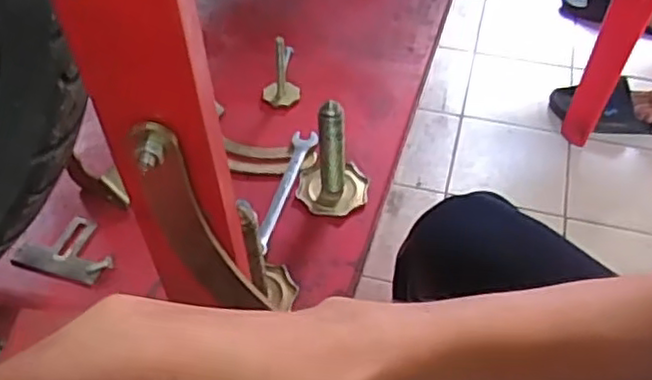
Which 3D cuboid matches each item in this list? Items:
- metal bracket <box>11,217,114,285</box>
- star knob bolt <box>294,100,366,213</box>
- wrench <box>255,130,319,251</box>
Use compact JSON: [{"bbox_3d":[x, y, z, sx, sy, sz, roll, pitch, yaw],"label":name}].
[{"bbox_3d":[-0.189,0.042,0.503,0.074,0.013,0.051,14,51,11],"label":"metal bracket"},{"bbox_3d":[0.006,-0.028,0.501,0.055,0.083,0.050,4,50,3],"label":"star knob bolt"},{"bbox_3d":[-0.031,-0.001,0.526,0.020,0.009,0.124,11,51,9],"label":"wrench"}]

